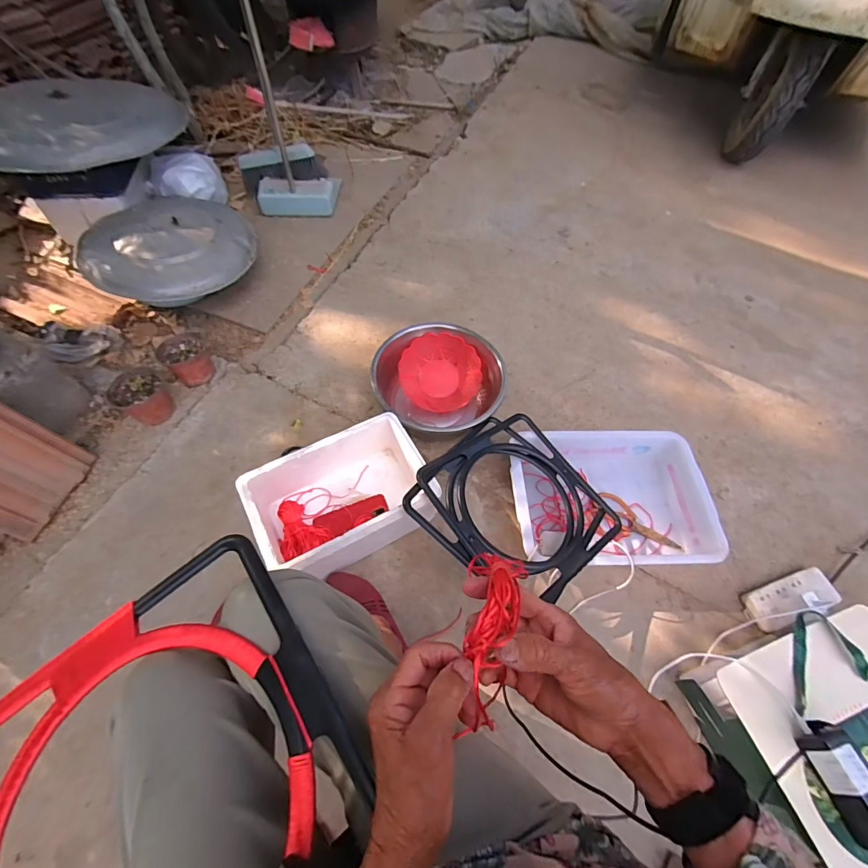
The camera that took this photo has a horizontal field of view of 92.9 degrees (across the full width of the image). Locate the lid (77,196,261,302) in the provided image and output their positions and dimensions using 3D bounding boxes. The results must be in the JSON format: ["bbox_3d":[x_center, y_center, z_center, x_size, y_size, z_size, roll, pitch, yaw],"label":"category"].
[{"bbox_3d":[-0.749,-0.540,1.182,0.428,0.088,0.428,2,62,-4],"label":"lid"}]

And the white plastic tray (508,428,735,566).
[{"bbox_3d":[0.378,0.137,0.917,0.422,0.101,0.313,0,61,-3],"label":"white plastic tray"}]

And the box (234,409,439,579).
[{"bbox_3d":[-0.182,0.133,0.842,0.336,0.136,0.228,-25,65,-16],"label":"box"}]

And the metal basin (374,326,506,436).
[{"bbox_3d":[0.015,-0.112,1.012,0.284,0.151,0.282,1,61,-2],"label":"metal basin"}]

